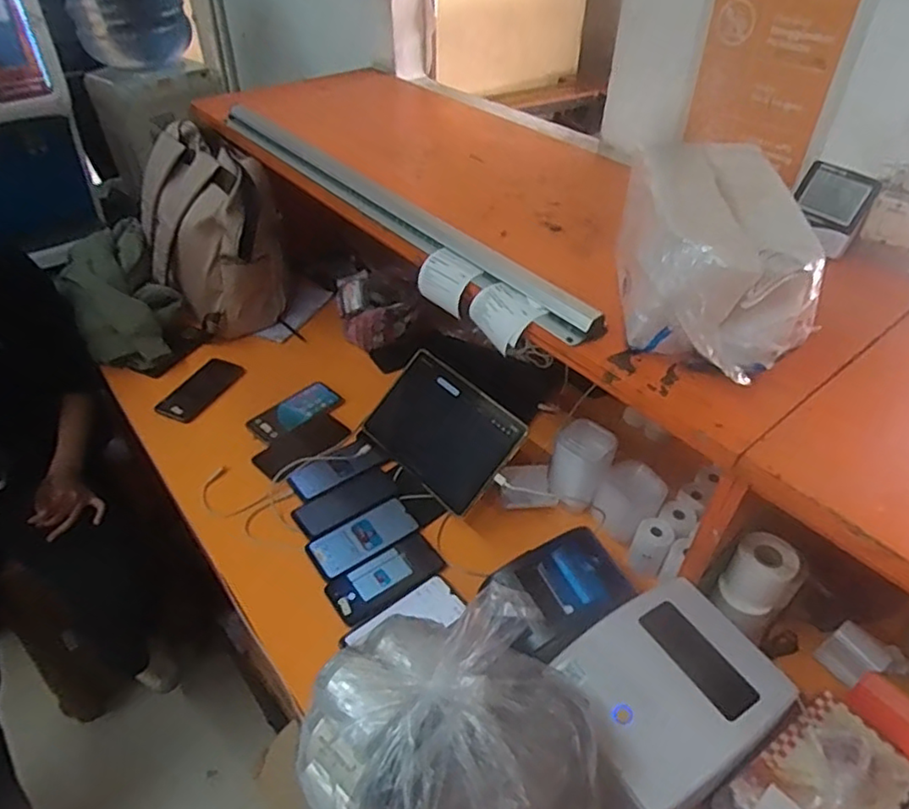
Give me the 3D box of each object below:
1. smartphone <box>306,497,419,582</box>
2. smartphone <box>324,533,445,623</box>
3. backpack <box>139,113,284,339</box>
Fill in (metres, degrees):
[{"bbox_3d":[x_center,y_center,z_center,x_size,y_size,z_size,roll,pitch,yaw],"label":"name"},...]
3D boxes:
[{"bbox_3d":[-0.139,0.200,0.951,0.167,0.012,0.081,-23,54,-31],"label":"smartphone"},{"bbox_3d":[-0.100,0.250,0.904,0.165,0.015,0.070,-26,48,-27],"label":"smartphone"},{"bbox_3d":[-0.480,-0.319,1.251,0.250,0.361,0.188,-17,45,-20],"label":"backpack"}]

